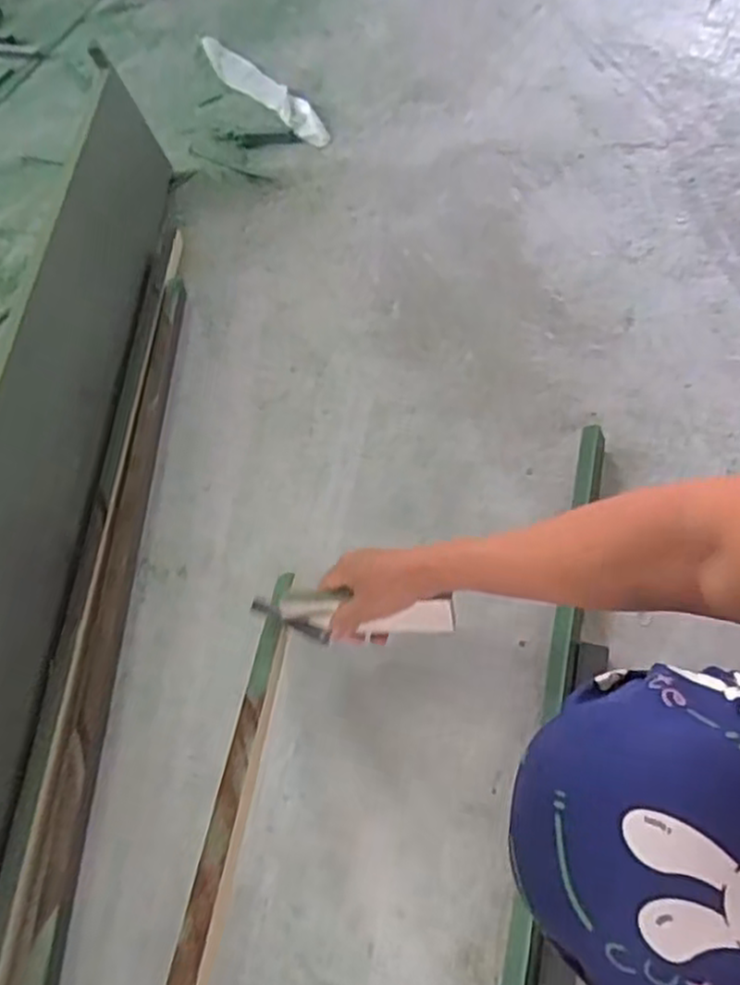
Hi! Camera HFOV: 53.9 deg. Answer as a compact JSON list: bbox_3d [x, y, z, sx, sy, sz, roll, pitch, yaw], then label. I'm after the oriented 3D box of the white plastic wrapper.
[{"bbox_3d":[-0.170,-0.647,1.153,0.054,0.028,0.323,-37,62,-15],"label":"white plastic wrapper"}]

